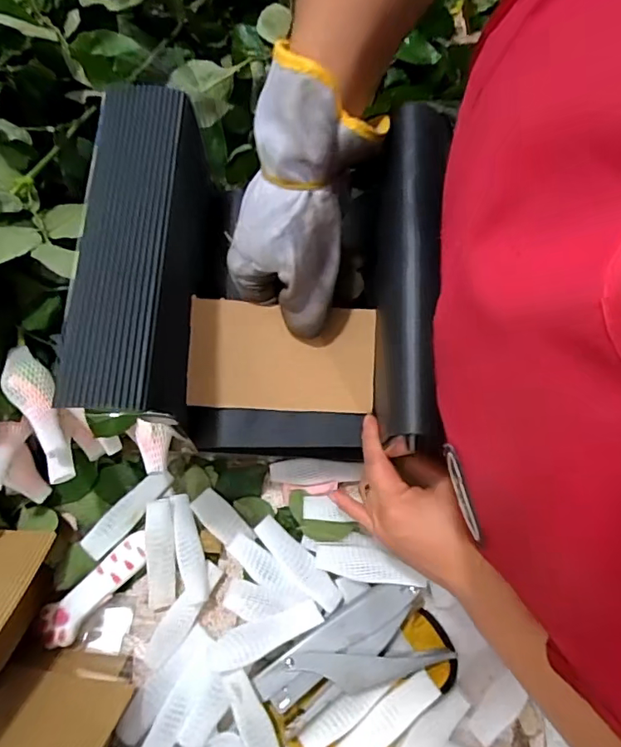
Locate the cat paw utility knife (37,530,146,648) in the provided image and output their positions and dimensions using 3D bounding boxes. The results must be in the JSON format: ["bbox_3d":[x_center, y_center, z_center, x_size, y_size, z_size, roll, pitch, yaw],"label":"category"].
[{"bbox_3d":[-0.172,0.172,0.401,0.100,0.013,0.032,-41,77,-12],"label":"cat paw utility knife"}]

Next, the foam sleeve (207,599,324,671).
[{"bbox_3d":[-0.033,0.193,0.371,0.086,0.011,0.024,-13,72,-24],"label":"foam sleeve"}]

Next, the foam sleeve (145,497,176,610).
[{"bbox_3d":[-0.121,0.146,0.407,0.020,0.015,0.086,-2,91,-1],"label":"foam sleeve"}]

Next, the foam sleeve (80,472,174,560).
[{"bbox_3d":[-0.152,0.115,0.421,0.022,0.016,0.082,39,76,11],"label":"foam sleeve"}]

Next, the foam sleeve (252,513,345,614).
[{"bbox_3d":[-0.010,0.152,0.403,0.086,0.007,0.024,43,77,12],"label":"foam sleeve"}]

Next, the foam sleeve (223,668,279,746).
[{"bbox_3d":[-0.036,0.252,0.350,0.018,0.013,0.088,-24,74,-8],"label":"foam sleeve"}]

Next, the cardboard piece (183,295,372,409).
[{"bbox_3d":[-0.020,-0.012,0.381,0.138,0.006,0.079,3,85,-6],"label":"cardboard piece"}]

